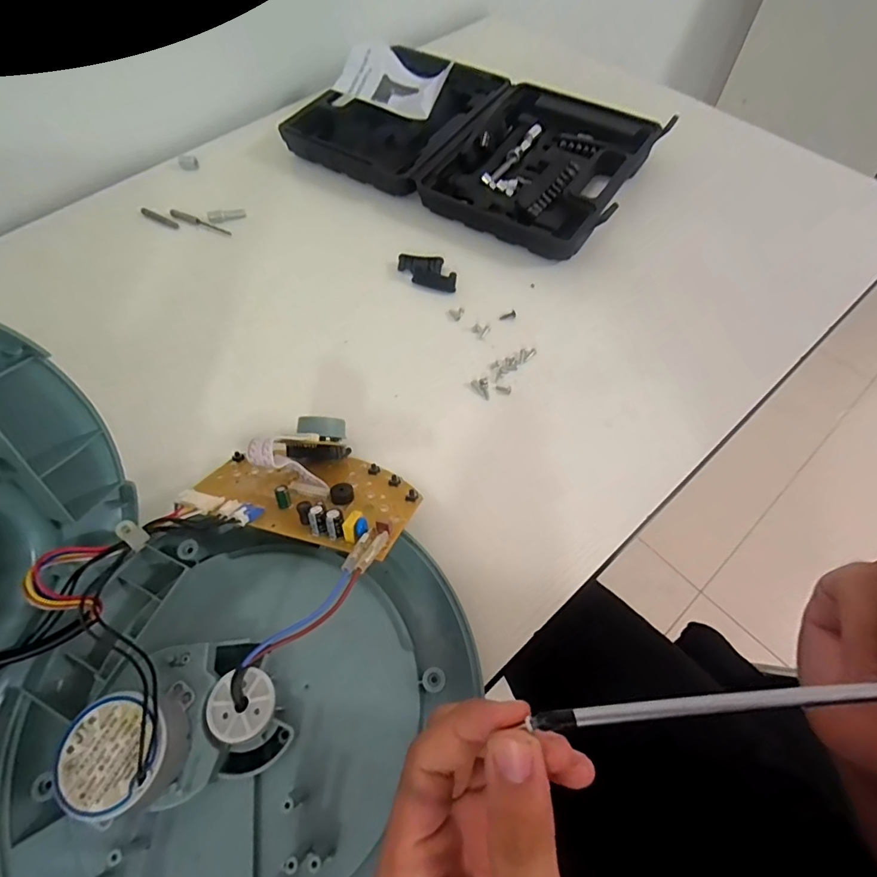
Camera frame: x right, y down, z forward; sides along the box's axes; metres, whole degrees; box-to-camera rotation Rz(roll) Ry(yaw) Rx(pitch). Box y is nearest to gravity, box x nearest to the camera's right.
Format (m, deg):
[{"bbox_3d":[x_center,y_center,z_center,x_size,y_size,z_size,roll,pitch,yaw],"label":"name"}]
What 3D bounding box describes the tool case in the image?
[{"bbox_3d":[0.035,-0.310,0.491,0.334,0.037,0.207,30,69,15],"label":"tool case"}]

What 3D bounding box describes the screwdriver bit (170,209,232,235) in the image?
[{"bbox_3d":[-0.234,-0.213,0.471,0.070,0.004,0.009,21,66,11],"label":"screwdriver bit"}]

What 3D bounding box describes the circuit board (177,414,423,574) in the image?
[{"bbox_3d":[-0.081,0.019,0.297,0.144,0.048,0.095,13,31,24],"label":"circuit board"}]

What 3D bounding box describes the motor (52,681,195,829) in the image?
[{"bbox_3d":[-0.144,0.145,0.222,0.046,0.026,0.048,-14,62,-6],"label":"motor"}]

